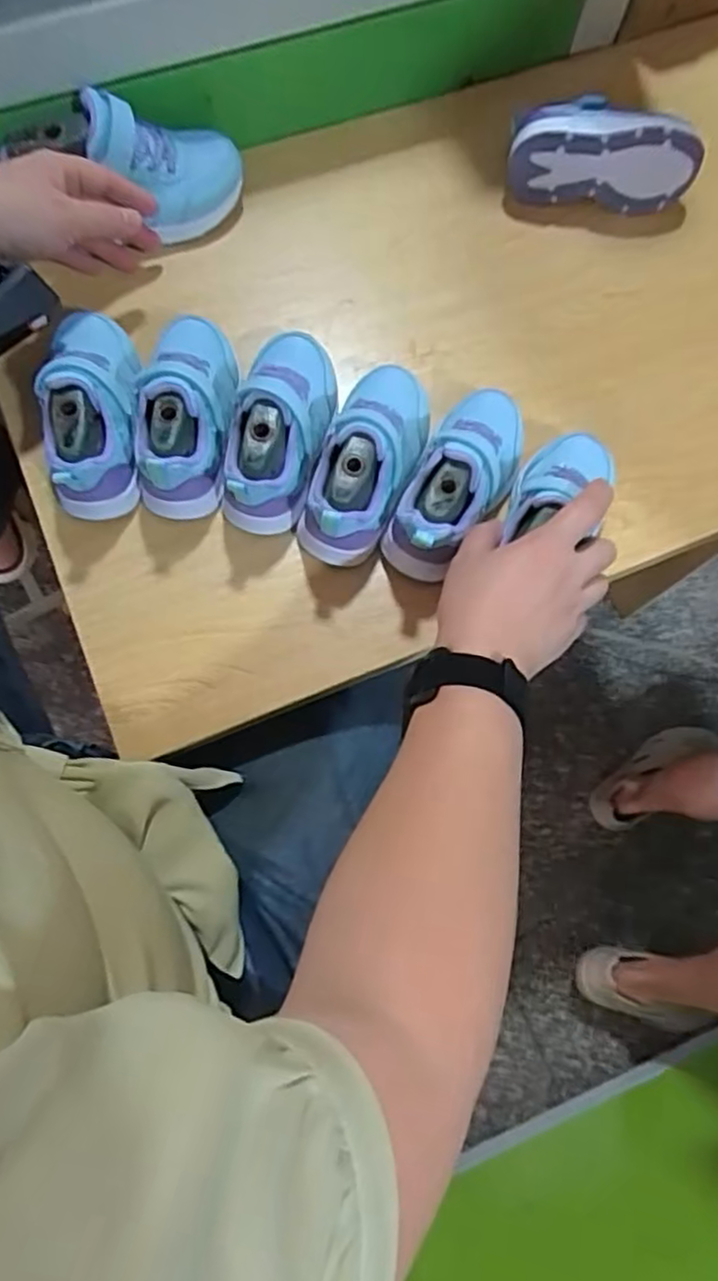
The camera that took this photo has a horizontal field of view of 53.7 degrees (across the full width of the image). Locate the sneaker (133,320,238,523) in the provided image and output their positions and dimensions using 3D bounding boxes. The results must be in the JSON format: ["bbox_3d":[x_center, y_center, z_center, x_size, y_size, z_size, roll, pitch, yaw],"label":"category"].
[{"bbox_3d":[-0.126,-0.172,0.508,0.064,0.077,0.151,7,74,-1],"label":"sneaker"}]

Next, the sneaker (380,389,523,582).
[{"bbox_3d":[0.075,-0.117,0.510,0.062,0.089,0.151,30,75,6],"label":"sneaker"}]

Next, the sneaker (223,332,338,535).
[{"bbox_3d":[-0.057,-0.160,0.504,0.068,0.067,0.154,14,74,1],"label":"sneaker"}]

